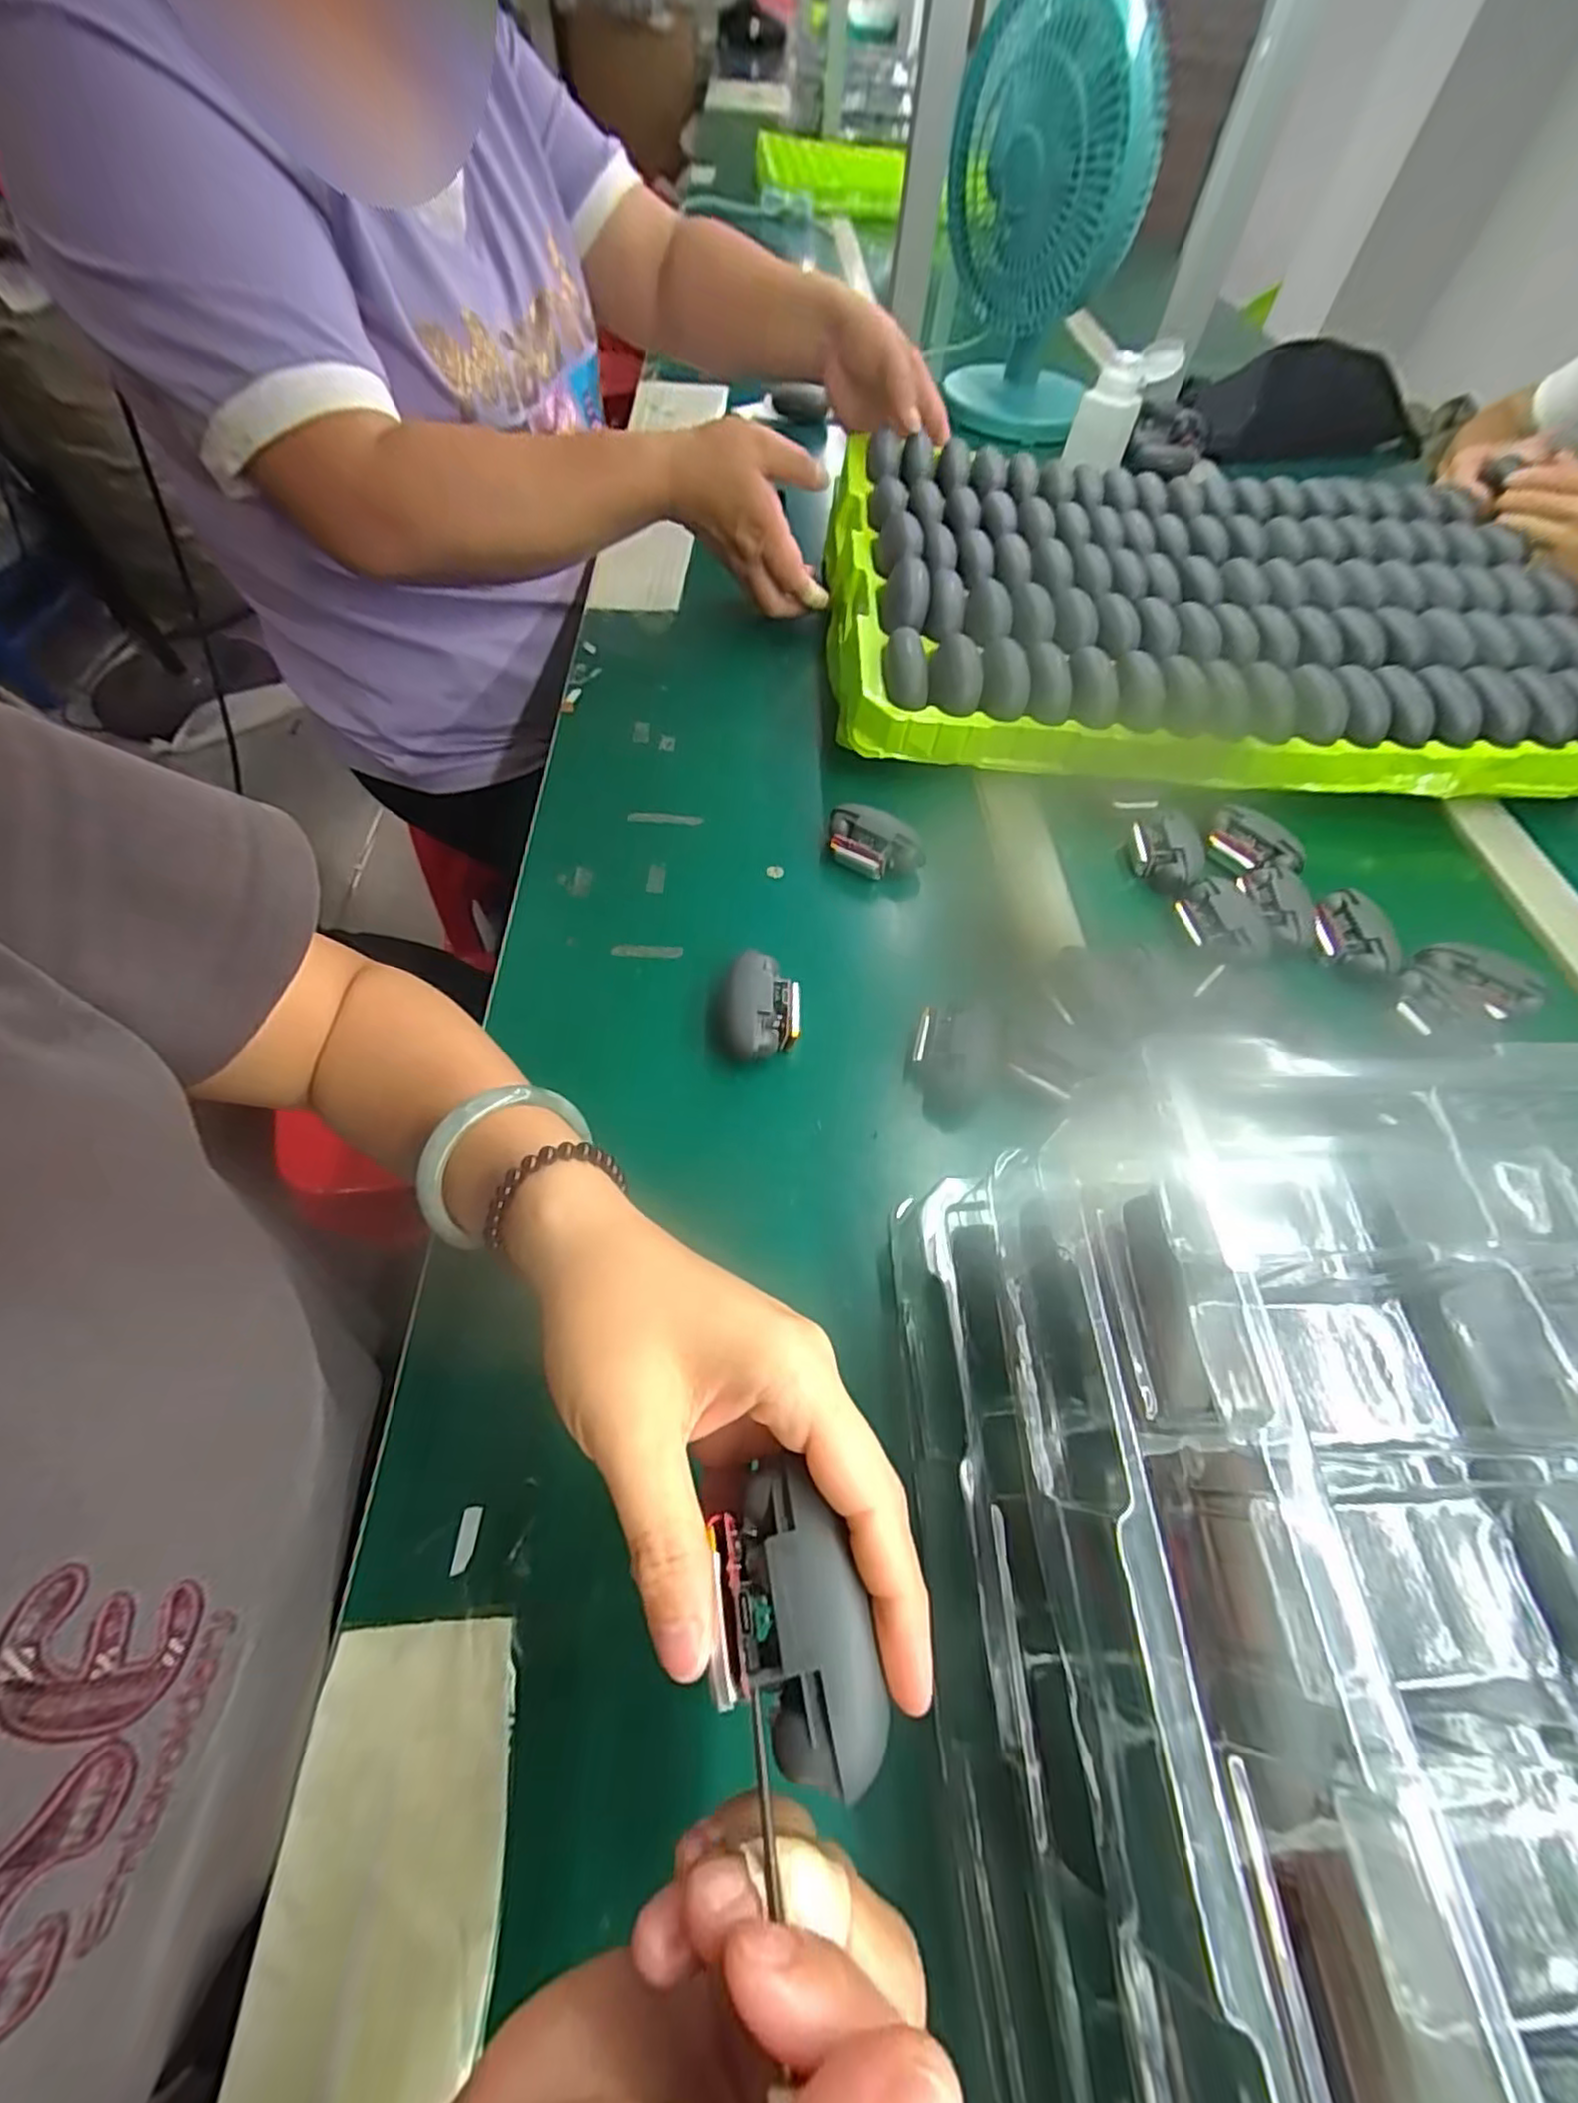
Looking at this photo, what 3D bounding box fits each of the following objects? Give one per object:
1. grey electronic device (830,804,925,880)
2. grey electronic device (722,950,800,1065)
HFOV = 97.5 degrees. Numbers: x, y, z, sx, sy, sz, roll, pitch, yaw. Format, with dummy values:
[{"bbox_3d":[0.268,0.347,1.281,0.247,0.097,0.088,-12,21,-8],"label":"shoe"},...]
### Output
[{"bbox_3d":[0.053,-0.131,0.432,0.058,0.024,0.031,28,61,13],"label":"grey electronic device"},{"bbox_3d":[-0.014,-0.022,0.364,0.038,0.026,0.057,3,58,-1],"label":"grey electronic device"}]

